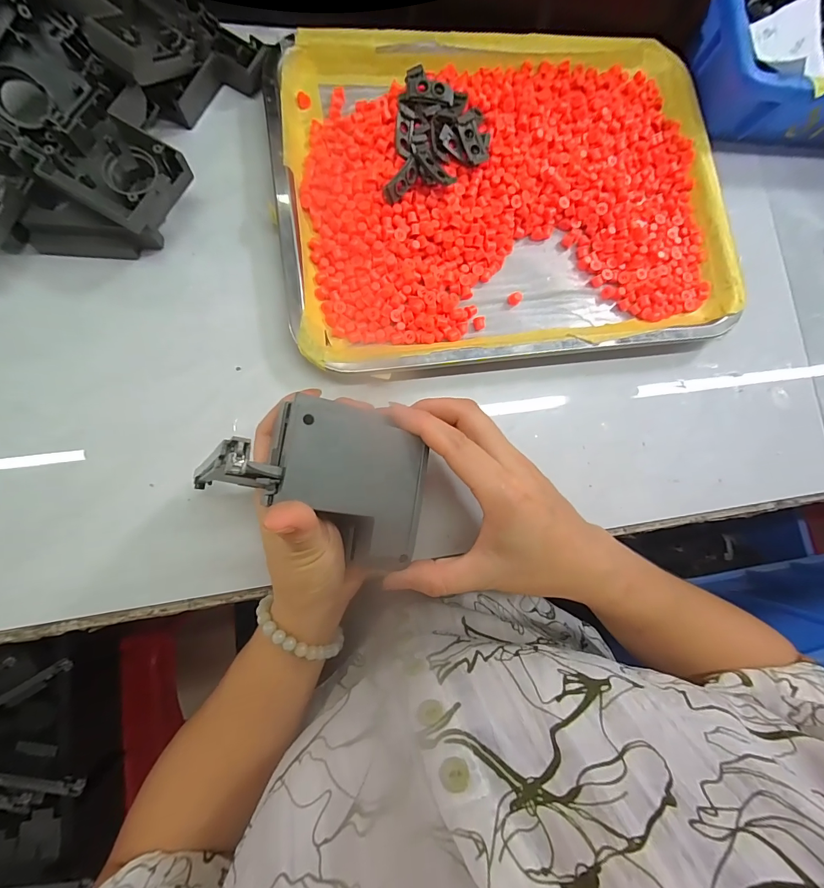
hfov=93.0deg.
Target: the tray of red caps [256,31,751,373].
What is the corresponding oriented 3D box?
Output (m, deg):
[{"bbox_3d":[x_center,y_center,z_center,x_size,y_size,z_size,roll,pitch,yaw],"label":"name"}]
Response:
[{"bbox_3d":[0.076,-0.193,0.297,0.342,0.025,0.258,-8,88,-8],"label":"tray of red caps"}]

